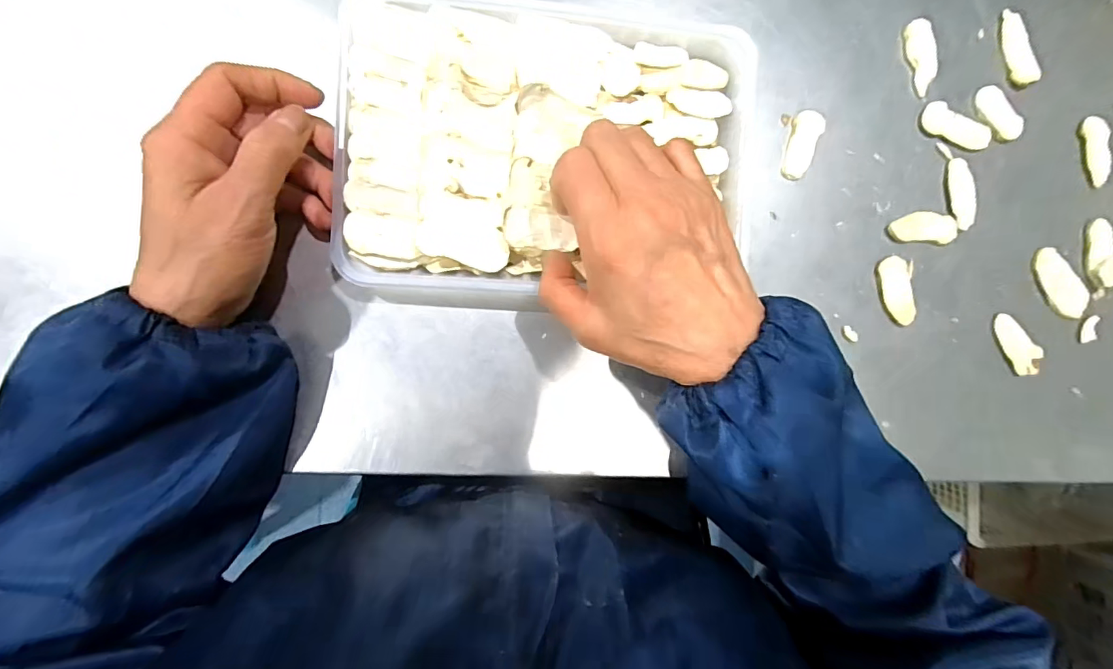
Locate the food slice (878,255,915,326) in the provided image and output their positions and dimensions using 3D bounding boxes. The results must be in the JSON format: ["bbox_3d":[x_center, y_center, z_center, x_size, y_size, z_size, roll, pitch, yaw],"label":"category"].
[{"bbox_3d":[0.227,-0.029,0.315,0.024,0.005,0.045,-2,92,-6],"label":"food slice"}]

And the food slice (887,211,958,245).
[{"bbox_3d":[0.248,-0.072,0.319,0.047,0.004,0.021,1,92,-7],"label":"food slice"}]

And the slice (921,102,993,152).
[{"bbox_3d":[0.272,-0.141,0.319,0.050,0.004,0.023,18,90,-7],"label":"slice"}]

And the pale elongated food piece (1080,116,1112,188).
[{"bbox_3d":[0.383,-0.129,0.334,0.018,0.004,0.048,-10,93,-6],"label":"pale elongated food piece"}]

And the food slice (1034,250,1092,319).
[{"bbox_3d":[0.355,-0.036,0.331,0.026,0.004,0.053,-35,95,-4],"label":"food slice"}]

